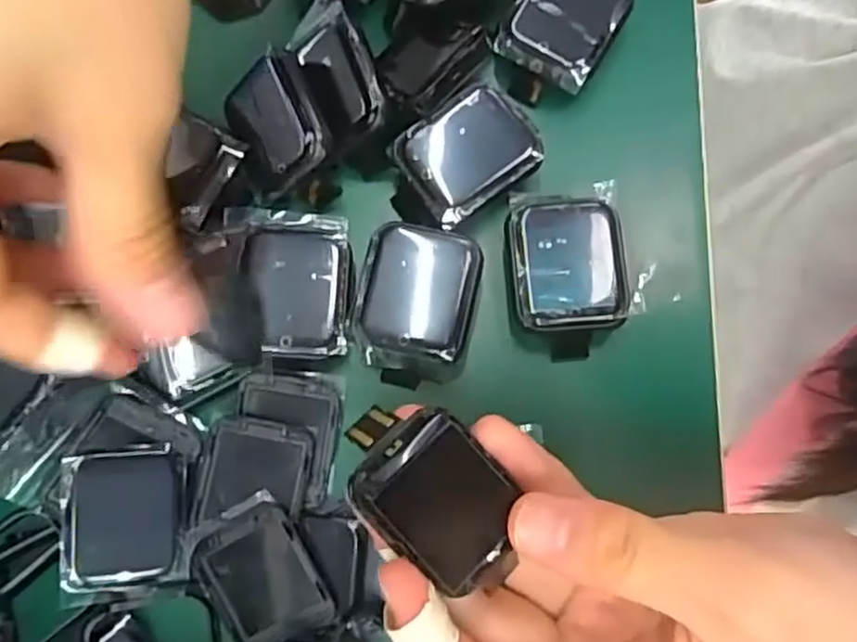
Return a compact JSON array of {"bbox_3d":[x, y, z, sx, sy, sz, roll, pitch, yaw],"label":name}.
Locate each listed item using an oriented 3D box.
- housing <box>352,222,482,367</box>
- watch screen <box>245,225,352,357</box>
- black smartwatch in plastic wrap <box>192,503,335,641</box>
[{"bbox_3d":[-0.004,-0.008,0.226,0.036,0.006,0.044,10,78,3],"label":"housing"},{"bbox_3d":[-0.040,-0.011,0.225,0.030,0.005,0.041,-5,78,0],"label":"watch screen"},{"bbox_3d":[-0.050,0.077,0.216,0.033,0.005,0.039,-28,88,10],"label":"black smartwatch in plastic wrap"}]

